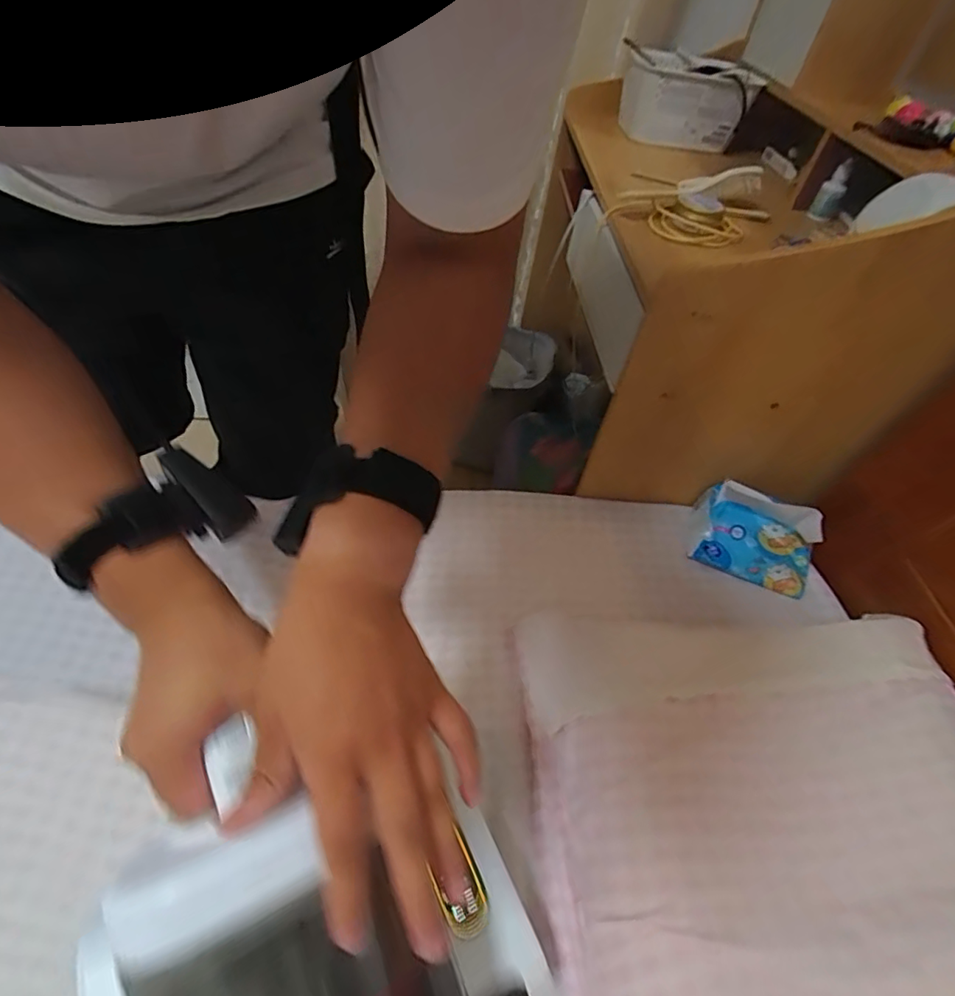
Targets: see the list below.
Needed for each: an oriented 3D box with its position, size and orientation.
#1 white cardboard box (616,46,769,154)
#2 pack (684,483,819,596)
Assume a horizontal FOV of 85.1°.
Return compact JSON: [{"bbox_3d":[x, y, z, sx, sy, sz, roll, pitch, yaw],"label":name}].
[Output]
[{"bbox_3d":[0.339,-0.650,0.854,0.204,0.099,0.127,17,48,5],"label":"white cardboard box"},{"bbox_3d":[0.331,0.040,0.618,0.141,0.096,0.104,29,53,14],"label":"pack"}]

